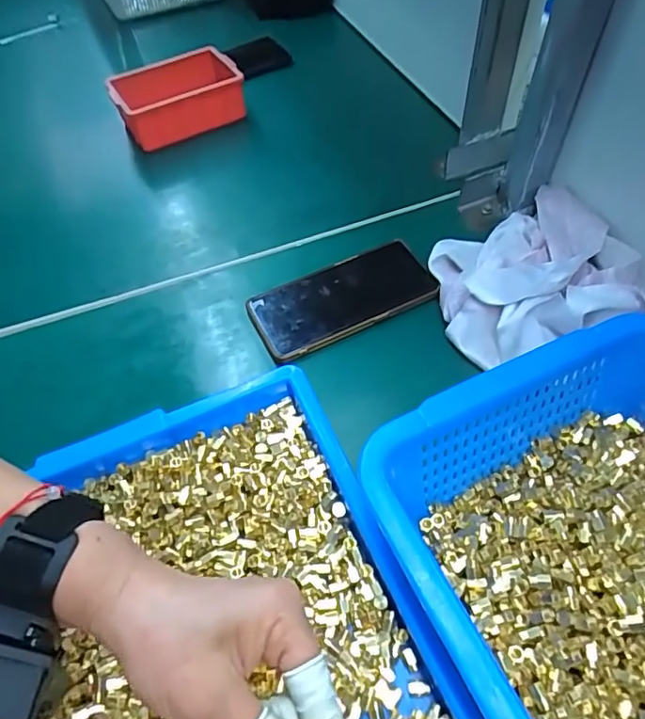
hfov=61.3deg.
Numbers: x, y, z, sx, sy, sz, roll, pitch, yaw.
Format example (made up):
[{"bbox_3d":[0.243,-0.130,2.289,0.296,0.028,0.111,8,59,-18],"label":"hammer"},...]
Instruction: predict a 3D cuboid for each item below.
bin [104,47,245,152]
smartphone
[{"bbox_3d":[-0.182,-0.327,0.673,0.149,0.064,0.116,-24,56,-12],"label":"bin"},{"bbox_3d":[0.017,-0.055,0.484,0.157,0.011,0.075,-25,56,-13],"label":"smartphone"}]

